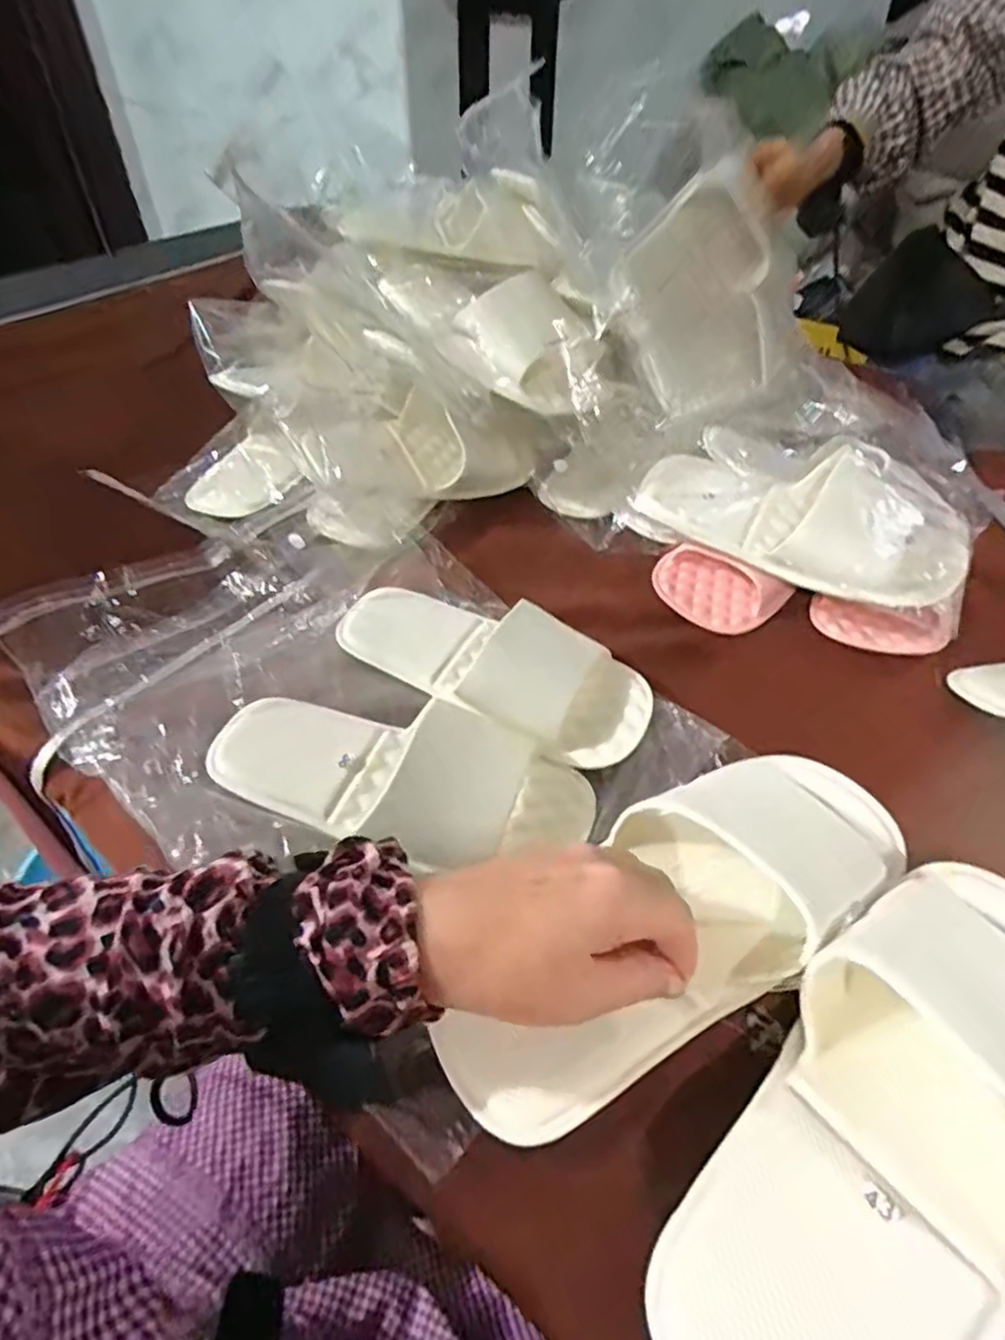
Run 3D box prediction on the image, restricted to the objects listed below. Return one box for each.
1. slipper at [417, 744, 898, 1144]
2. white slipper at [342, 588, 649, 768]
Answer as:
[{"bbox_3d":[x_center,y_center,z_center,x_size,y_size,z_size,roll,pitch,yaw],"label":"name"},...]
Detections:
[{"bbox_3d":[0.095,0.111,0.339,0.274,0.054,0.106,-29,54,-25],"label":"slipper"},{"bbox_3d":[-0.011,-0.010,0.454,0.226,0.046,0.088,24,50,20],"label":"white slipper"}]

